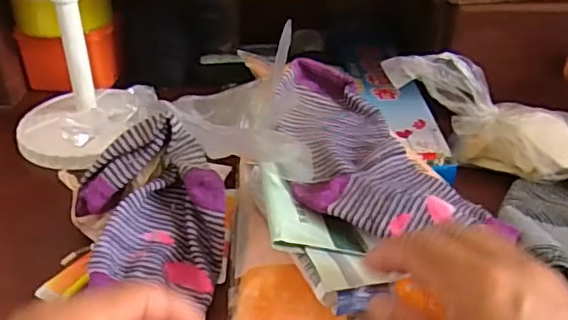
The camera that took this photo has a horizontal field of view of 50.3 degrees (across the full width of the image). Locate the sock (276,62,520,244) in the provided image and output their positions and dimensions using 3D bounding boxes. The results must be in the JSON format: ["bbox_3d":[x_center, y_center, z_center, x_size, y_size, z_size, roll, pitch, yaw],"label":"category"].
[{"bbox_3d":[0.061,-0.006,0.424,0.120,0.044,0.202,-7,33,-11],"label":"sock"}]

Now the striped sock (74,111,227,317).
[{"bbox_3d":[-0.081,0.033,0.378,0.089,0.071,0.107,-10,34,-15],"label":"striped sock"}]

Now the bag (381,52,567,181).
[{"bbox_3d":[0.158,-0.035,0.487,0.165,0.071,0.060,34,41,11],"label":"bag"}]

